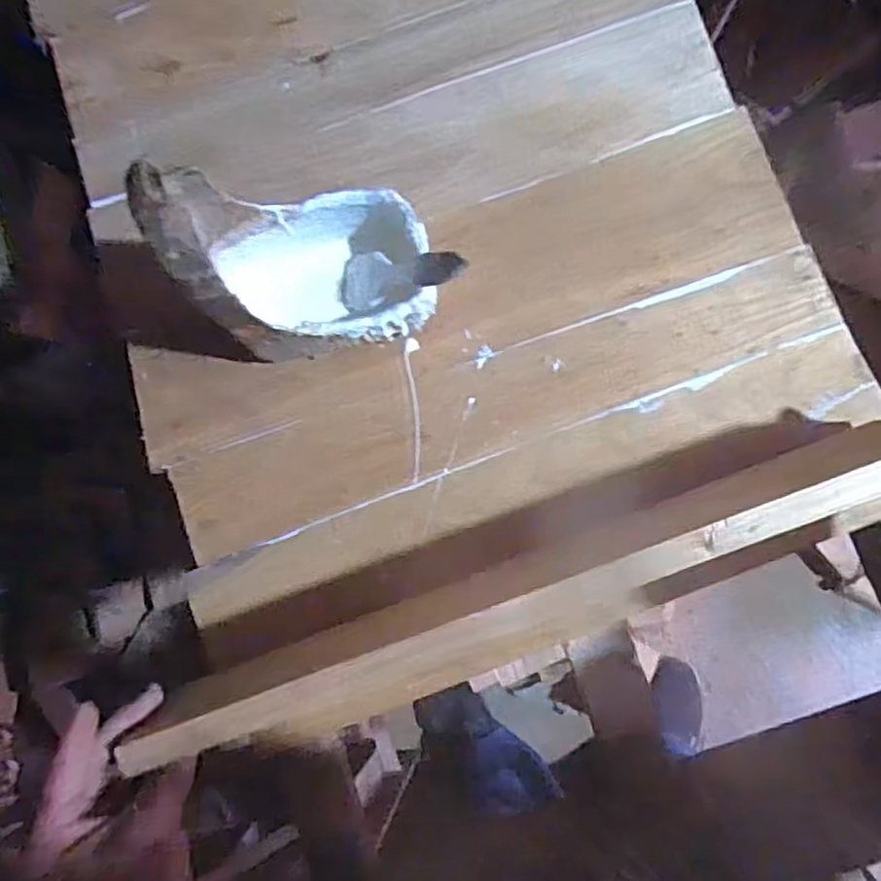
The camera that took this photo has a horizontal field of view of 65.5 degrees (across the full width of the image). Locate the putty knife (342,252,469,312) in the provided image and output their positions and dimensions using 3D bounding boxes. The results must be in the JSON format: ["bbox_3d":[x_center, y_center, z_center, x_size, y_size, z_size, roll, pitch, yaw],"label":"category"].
[{"bbox_3d":[-0.031,-0.123,0.509,0.012,0.148,0.041,18,83,-37],"label":"putty knife"}]

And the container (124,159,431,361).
[{"bbox_3d":[-0.089,-0.133,0.472,0.158,0.206,0.111,-20,82,2],"label":"container"}]

